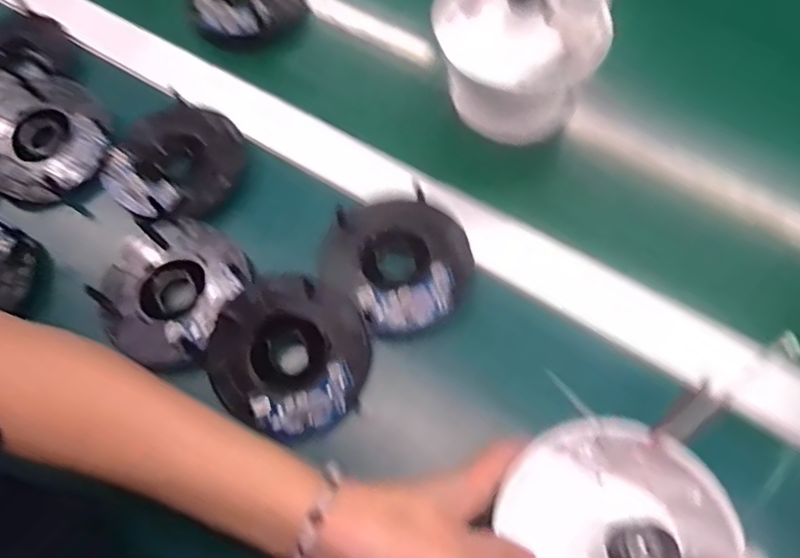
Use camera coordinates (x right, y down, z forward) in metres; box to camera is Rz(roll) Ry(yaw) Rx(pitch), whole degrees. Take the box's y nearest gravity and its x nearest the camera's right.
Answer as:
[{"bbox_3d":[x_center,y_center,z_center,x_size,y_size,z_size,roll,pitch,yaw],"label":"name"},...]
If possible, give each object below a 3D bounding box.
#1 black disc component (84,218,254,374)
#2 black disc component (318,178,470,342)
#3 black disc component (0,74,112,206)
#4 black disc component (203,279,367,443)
[{"bbox_3d":[-0.160,0.004,0.411,0.099,0.025,0.104,1,68,-1],"label":"black disc component"},{"bbox_3d":[0.000,-0.014,0.411,0.094,0.024,0.102,1,68,-1],"label":"black disc component"},{"bbox_3d":[-0.282,-0.118,0.469,0.100,0.023,0.108,-13,69,-7],"label":"black disc component"},{"bbox_3d":[-0.072,0.048,0.385,0.102,0.026,0.098,1,68,-1],"label":"black disc component"}]

